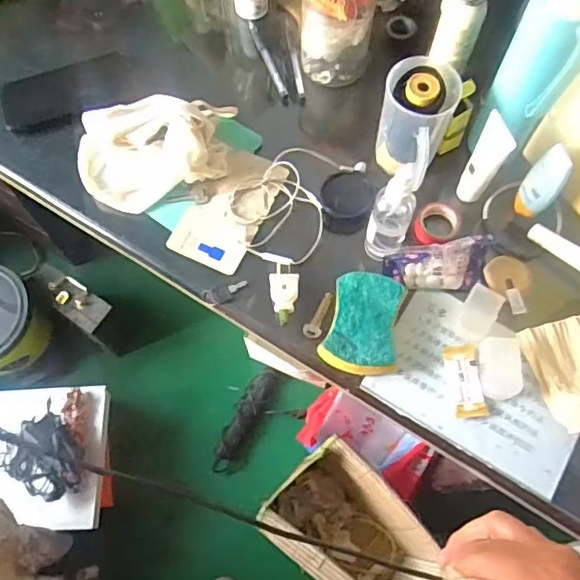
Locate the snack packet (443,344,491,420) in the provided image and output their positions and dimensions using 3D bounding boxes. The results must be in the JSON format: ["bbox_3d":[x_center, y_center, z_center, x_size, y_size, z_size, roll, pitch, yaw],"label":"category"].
[{"bbox_3d":[0.180,0.092,0.573,0.033,0.008,0.073,-6,68,-2],"label":"snack packet"}]

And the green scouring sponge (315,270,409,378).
[{"bbox_3d":[0.076,0.033,0.577,0.073,0.025,0.102,10,68,4],"label":"green scouring sponge"}]

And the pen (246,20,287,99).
[{"bbox_3d":[-0.029,-0.302,0.734,0.012,0.011,0.138,-20,69,-8],"label":"pen"}]

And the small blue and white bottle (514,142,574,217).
[{"bbox_3d":[0.270,-0.111,0.599,0.024,0.099,0.043,-18,68,-21],"label":"small blue and white bottle"}]

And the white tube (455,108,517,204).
[{"bbox_3d":[0.211,-0.138,0.606,0.024,0.116,0.041,-29,73,-22],"label":"white tube"}]

